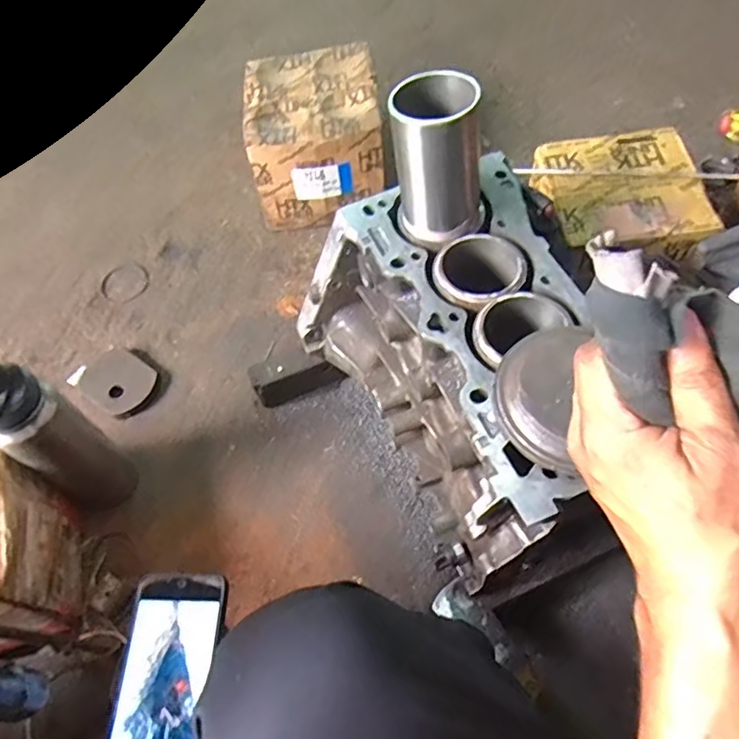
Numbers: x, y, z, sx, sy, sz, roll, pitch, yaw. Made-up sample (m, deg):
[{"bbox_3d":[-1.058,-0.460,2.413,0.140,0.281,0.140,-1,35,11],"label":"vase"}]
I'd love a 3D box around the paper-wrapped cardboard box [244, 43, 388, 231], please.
[{"bbox_3d":[-0.084,-0.371,0.966,0.199,0.188,0.216,-6,59,2],"label":"paper-wrapped cardboard box"}]

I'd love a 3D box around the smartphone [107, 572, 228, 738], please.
[{"bbox_3d":[-0.164,0.250,0.464,0.080,0.010,0.167,1,60,6],"label":"smartphone"}]

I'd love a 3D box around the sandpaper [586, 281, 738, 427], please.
[{"bbox_3d":[0.146,-0.002,0.245,0.120,0.036,0.054,35,66,2],"label":"sandpaper"}]

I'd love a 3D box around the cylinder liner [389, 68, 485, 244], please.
[{"bbox_3d":[0.065,-0.197,0.552,0.083,0.131,0.087,9,61,11],"label":"cylinder liner"}]

